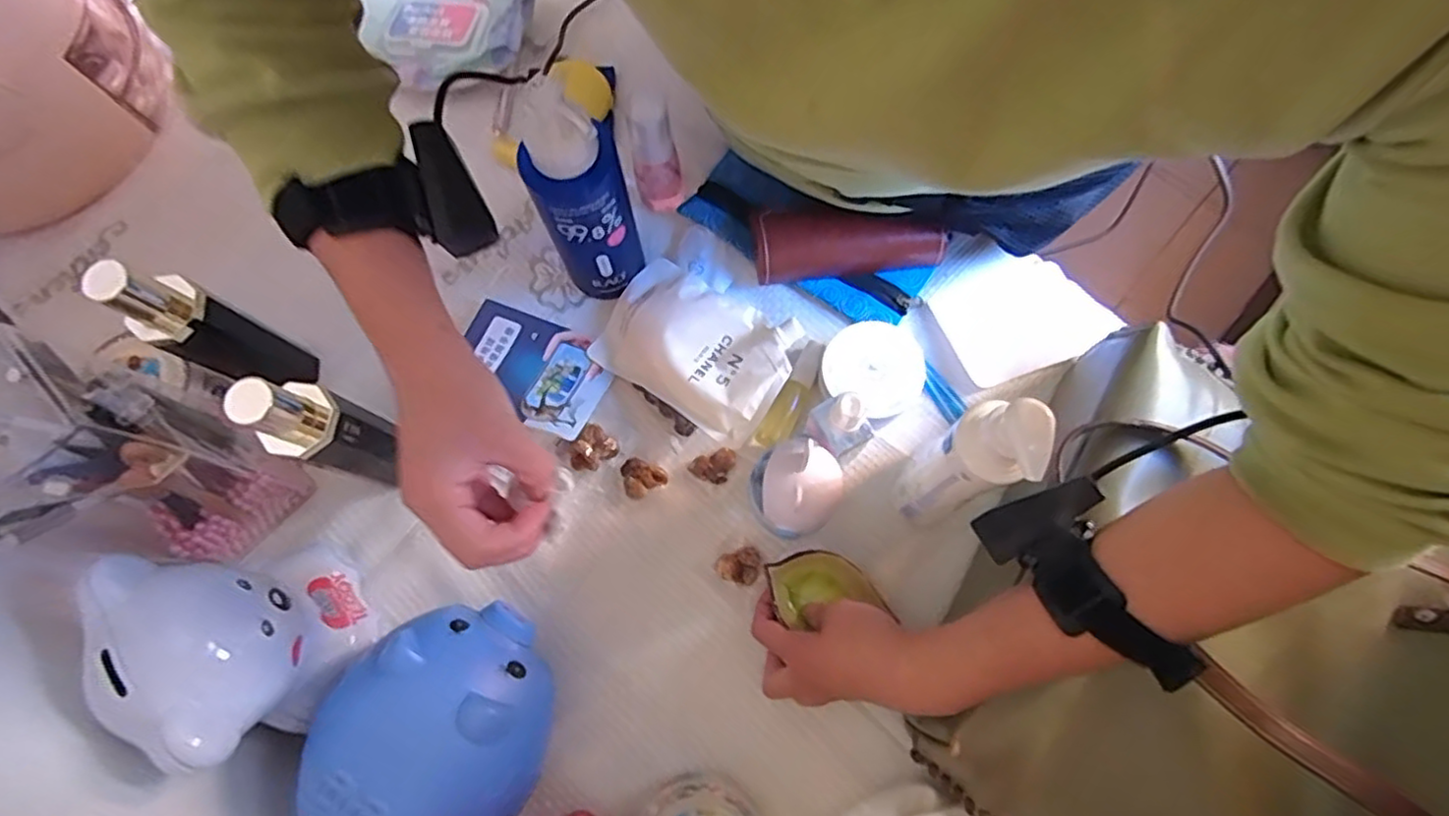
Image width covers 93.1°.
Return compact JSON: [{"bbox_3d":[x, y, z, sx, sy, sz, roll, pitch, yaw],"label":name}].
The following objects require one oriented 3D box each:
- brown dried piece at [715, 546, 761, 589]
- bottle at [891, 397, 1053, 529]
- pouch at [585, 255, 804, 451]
[{"bbox_3d":[0.012,0.122,0.519,0.033,0.011,0.027,-25,75,-5],"label":"brown dried piece"},{"bbox_3d":[0.145,0.040,0.435,0.043,0.200,0.044,0,74,2],"label":"bottle"},{"bbox_3d":[-0.020,-0.046,0.541,0.152,0.033,0.101,32,82,22],"label":"pouch"}]

